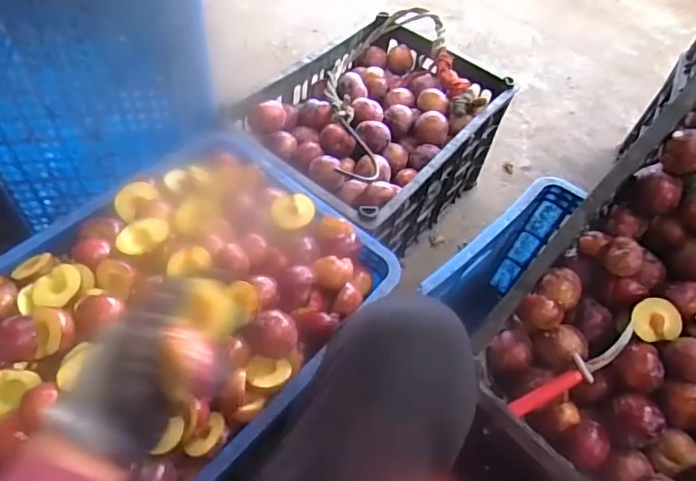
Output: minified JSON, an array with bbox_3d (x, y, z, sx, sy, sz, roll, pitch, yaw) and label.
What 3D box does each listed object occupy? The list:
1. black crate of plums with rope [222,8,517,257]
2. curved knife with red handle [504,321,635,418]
[{"bbox_3d":[0.044,-0.174,1.088,0.352,0.310,0.506,34,58,20],"label":"black crate of plums with rope"},{"bbox_3d":[0.262,0.153,0.612,0.168,0.025,0.029,-37,59,10],"label":"curved knife with red handle"}]

